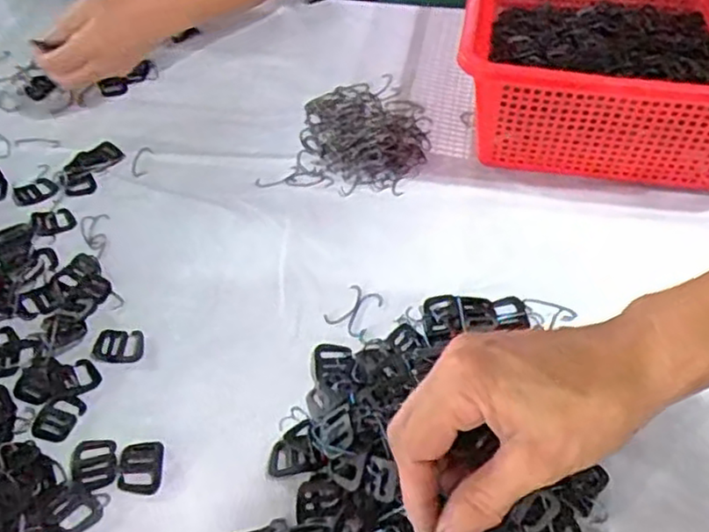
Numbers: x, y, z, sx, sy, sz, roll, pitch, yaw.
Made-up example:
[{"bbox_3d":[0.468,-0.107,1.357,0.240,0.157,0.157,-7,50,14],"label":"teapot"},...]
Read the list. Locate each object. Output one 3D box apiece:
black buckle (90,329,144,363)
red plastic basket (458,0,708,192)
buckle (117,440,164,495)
[{"bbox_3d":[-0.162,0.055,0.478,0.035,0.006,0.027,2,47,-1],"label":"black buckle"},{"bbox_3d":[0.239,-0.224,0.659,0.255,0.128,0.348,8,48,5],"label":"red plastic basket"},{"bbox_3d":[-0.128,0.120,0.418,0.026,0.004,0.033,-4,48,-6],"label":"buckle"}]

